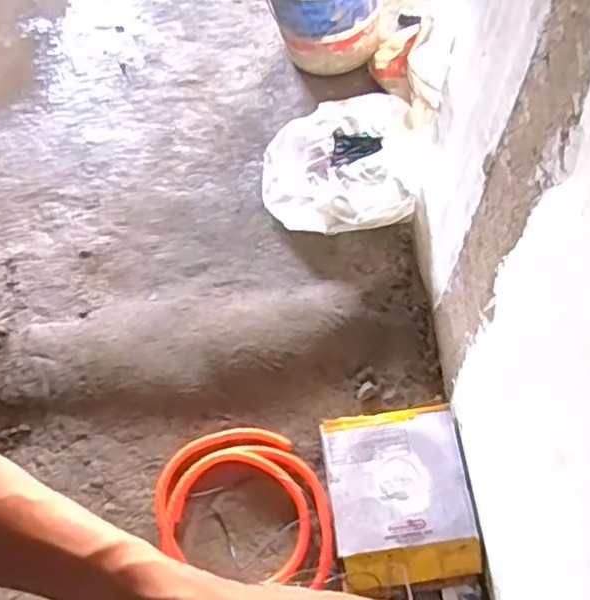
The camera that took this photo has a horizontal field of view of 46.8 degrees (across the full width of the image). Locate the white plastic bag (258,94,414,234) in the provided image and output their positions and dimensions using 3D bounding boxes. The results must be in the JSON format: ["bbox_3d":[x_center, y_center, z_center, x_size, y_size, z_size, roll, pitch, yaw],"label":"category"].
[{"bbox_3d":[0.087,-0.302,1.532,0.325,0.230,0.312,-3,65,1],"label":"white plastic bag"}]

